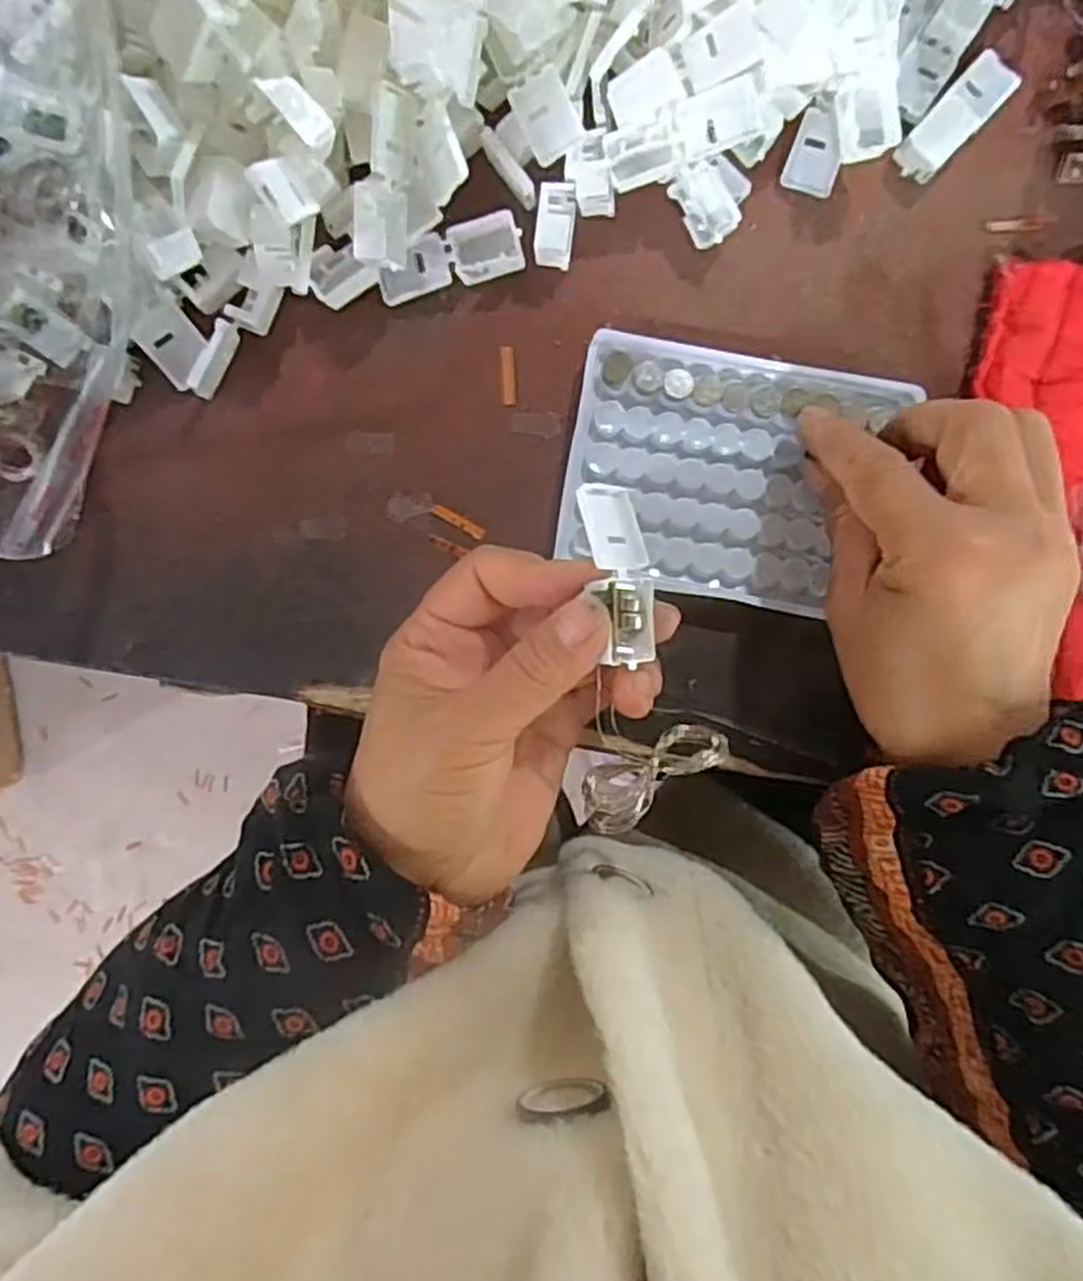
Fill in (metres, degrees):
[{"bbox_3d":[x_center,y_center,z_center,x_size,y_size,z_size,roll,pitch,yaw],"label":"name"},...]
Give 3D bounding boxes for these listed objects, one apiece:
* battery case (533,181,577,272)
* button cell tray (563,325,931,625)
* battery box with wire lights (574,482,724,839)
[{"bbox_3d":[0.005,-0.155,0.300,0.014,0.015,0.028,5,92,-2],"label":"battery case"},{"bbox_3d":[0.071,-0.063,0.308,0.117,0.009,0.092,10,93,-2],"label":"button cell tray"},{"bbox_3d":[0.032,0.005,0.247,0.044,0.022,0.105,-6,97,-1],"label":"battery box with wire lights"}]

